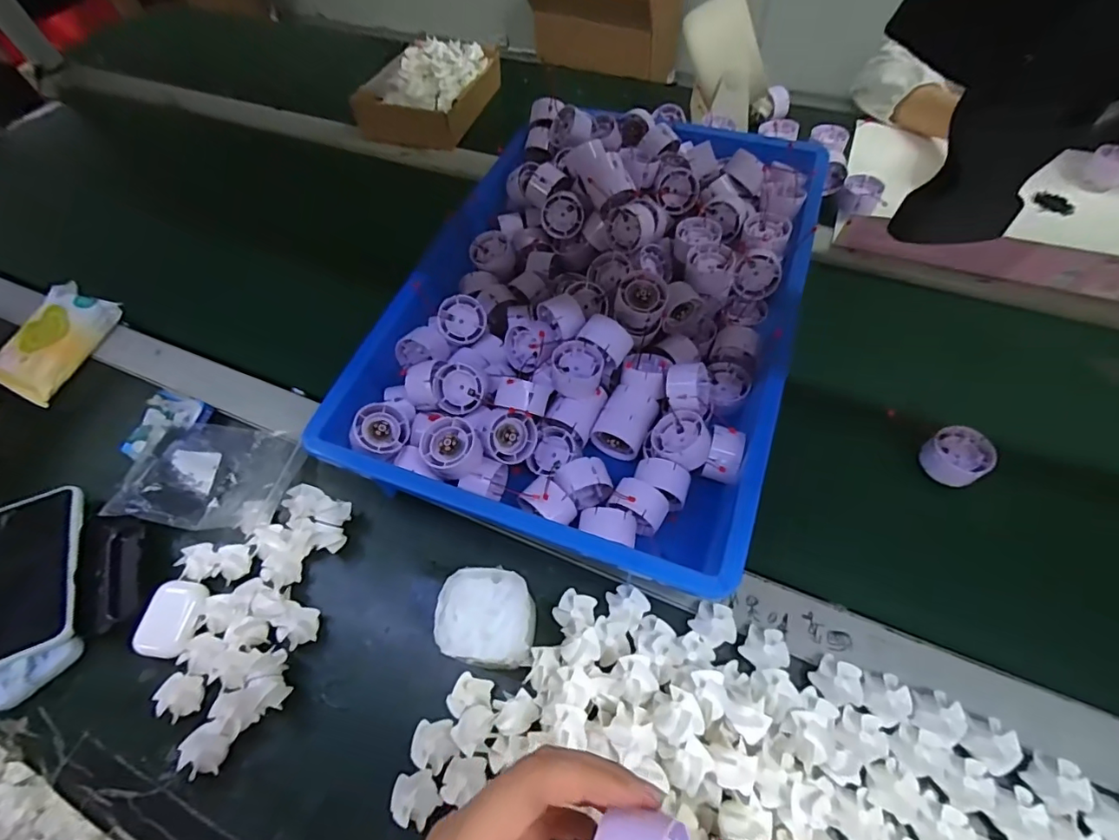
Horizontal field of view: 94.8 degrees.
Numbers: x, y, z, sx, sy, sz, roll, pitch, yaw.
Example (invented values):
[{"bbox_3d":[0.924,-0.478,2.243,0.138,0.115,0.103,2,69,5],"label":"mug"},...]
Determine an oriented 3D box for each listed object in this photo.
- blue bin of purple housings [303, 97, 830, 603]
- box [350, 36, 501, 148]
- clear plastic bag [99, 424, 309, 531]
[{"bbox_3d":[0.041,-0.125,0.531,0.371,0.092,0.513,17,62,14],"label":"blue bin of purple housings"},{"bbox_3d":[-0.207,-0.518,0.809,0.163,0.079,0.220,12,61,11],"label":"box"},{"bbox_3d":[-0.327,0.046,0.486,0.145,0.021,0.105,1,59,5],"label":"clear plastic bag"}]

